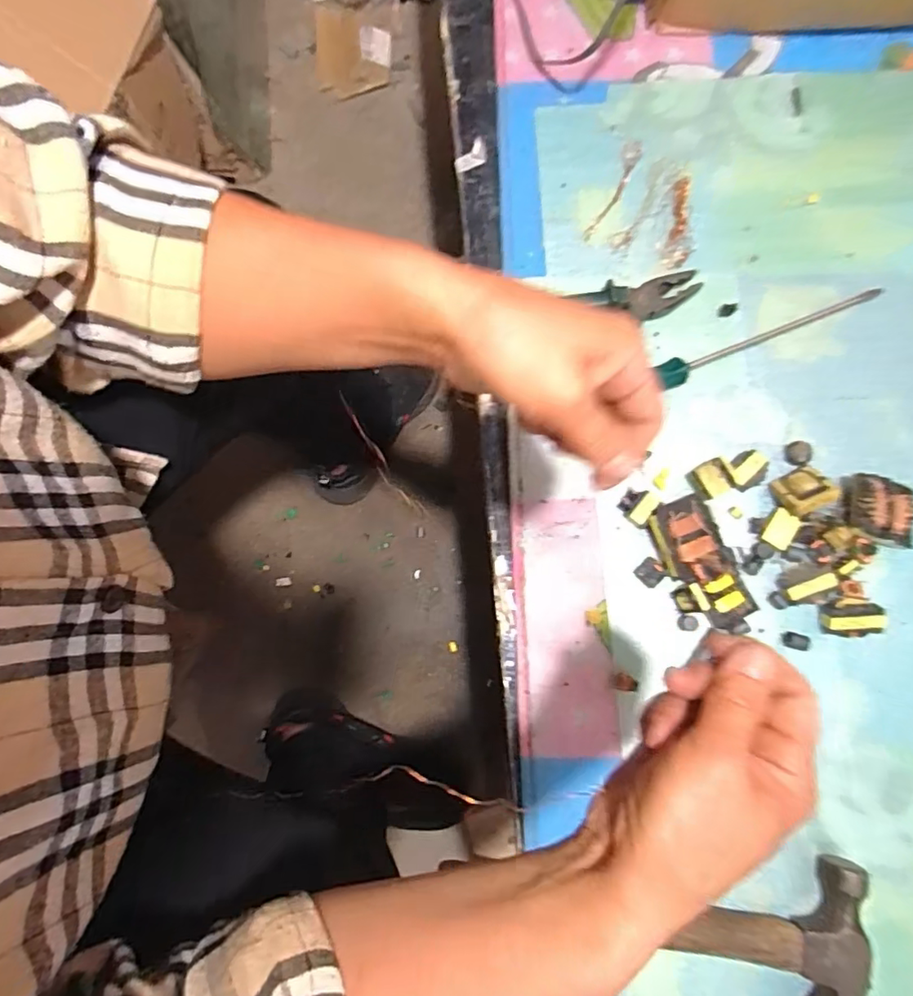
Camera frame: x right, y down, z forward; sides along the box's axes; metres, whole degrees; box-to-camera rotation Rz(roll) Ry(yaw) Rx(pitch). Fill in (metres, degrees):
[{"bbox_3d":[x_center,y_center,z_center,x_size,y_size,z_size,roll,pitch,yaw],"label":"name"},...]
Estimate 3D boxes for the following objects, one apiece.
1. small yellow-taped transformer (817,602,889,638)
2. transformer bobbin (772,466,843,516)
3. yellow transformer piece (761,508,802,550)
[{"bbox_3d":[0.311,0.096,0.438,0.045,0.018,0.025,-1,79,1],"label":"small yellow-taped transformer"},{"bbox_3d":[0.278,-0.006,0.447,0.031,0.029,0.033,-25,80,-4],"label":"transformer bobbin"},{"bbox_3d":[0.264,0.026,0.455,0.022,0.008,0.030,32,82,7],"label":"yellow transformer piece"}]

